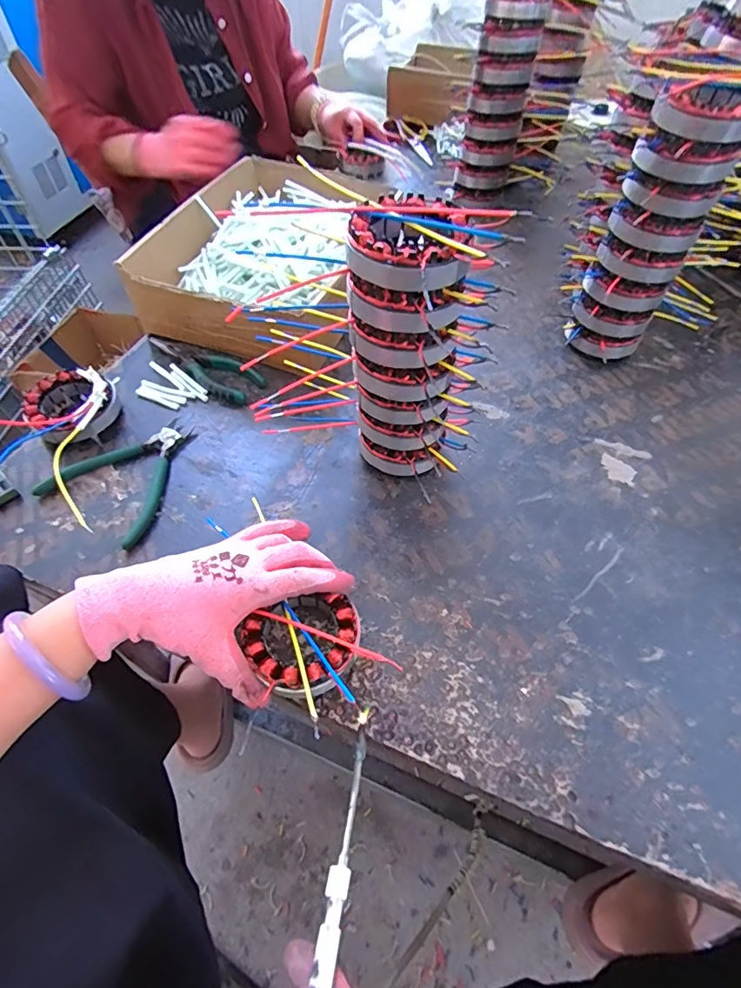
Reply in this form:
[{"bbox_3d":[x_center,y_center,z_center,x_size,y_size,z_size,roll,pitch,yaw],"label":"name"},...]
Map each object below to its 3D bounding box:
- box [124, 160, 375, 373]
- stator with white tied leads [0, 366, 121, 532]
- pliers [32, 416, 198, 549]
[{"bbox_3d":[-0.148,-0.313,0.637,0.187,0.093,0.317,15,55,11],"label":"box"},{"bbox_3d":[-0.317,-0.060,0.484,0.103,0.054,0.177,-3,54,-2],"label":"stator with white tied leads"},{"bbox_3d":[-0.229,-0.026,0.468,0.114,0.018,0.133,23,57,16],"label":"pliers"}]

